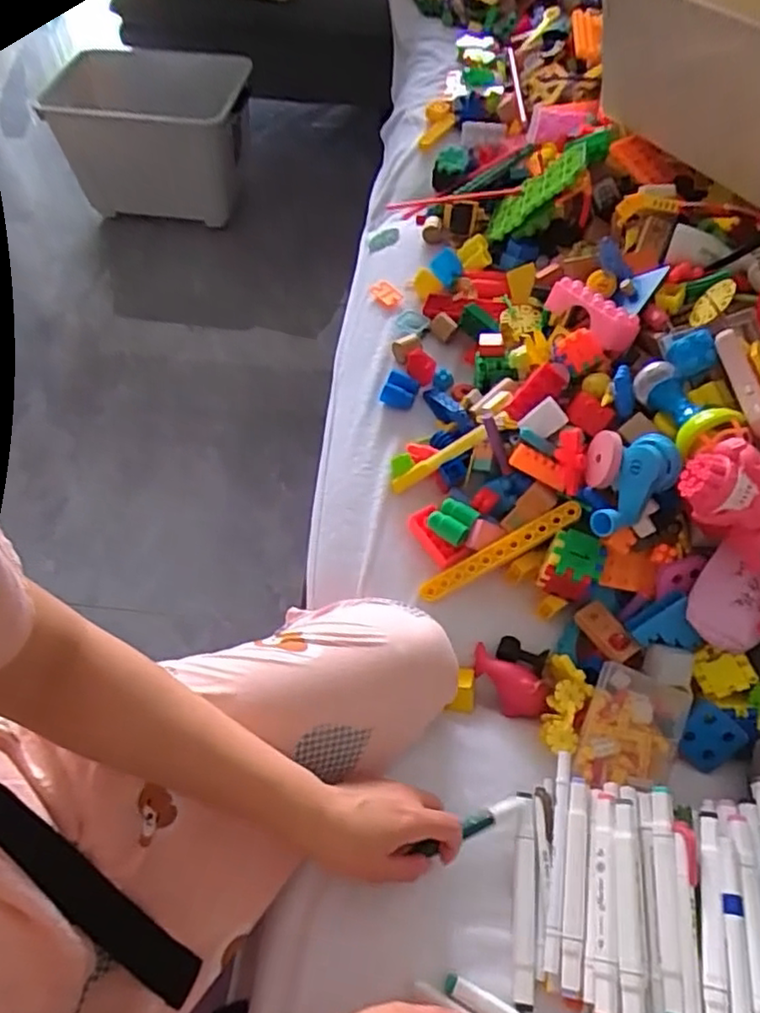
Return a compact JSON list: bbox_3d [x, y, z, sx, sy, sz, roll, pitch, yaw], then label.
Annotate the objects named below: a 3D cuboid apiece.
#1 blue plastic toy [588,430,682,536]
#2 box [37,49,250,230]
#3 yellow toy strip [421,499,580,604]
[{"bbox_3d":[0.238,-0.017,0.603,0.051,0.039,0.108,33,92,19],"label":"blue plastic toy"},{"bbox_3d":[-0.556,-0.922,1.598,0.416,0.266,0.312,5,58,2],"label":"box"},{"bbox_3d":[0.120,0.046,0.654,0.177,0.014,0.023,-31,60,9],"label":"yellow toy strip"}]

